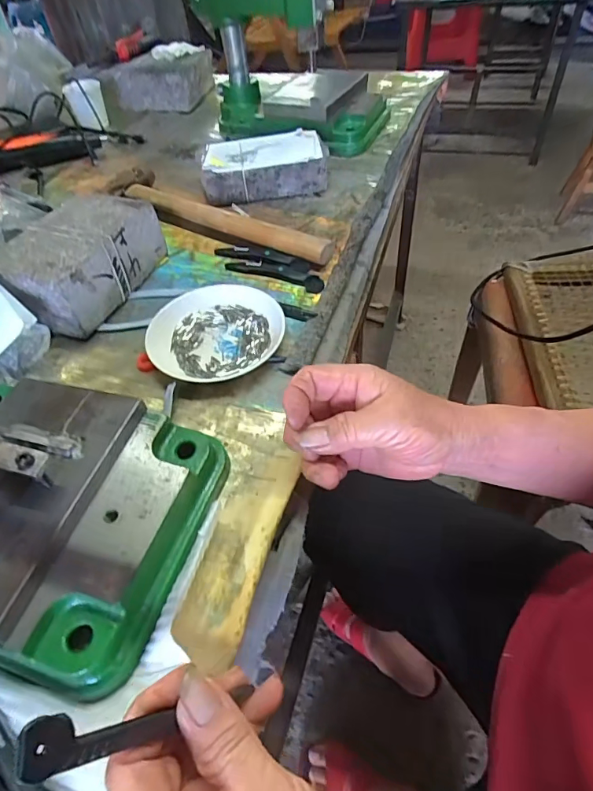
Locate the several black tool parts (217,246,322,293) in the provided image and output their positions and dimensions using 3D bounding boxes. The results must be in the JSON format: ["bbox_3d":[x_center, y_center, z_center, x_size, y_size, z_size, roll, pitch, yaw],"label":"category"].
[{"bbox_3d":[-0.030,-0.137,0.464,0.132,0.010,0.038,22,55,23],"label":"several black tool parts"}]

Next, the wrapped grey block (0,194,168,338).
[{"bbox_3d":[-0.213,-0.134,0.444,0.098,0.058,0.149,14,52,17],"label":"wrapped grey block"}]

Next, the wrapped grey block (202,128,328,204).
[{"bbox_3d":[-0.042,-0.287,0.563,0.151,0.048,0.094,-10,49,-3],"label":"wrapped grey block"}]

